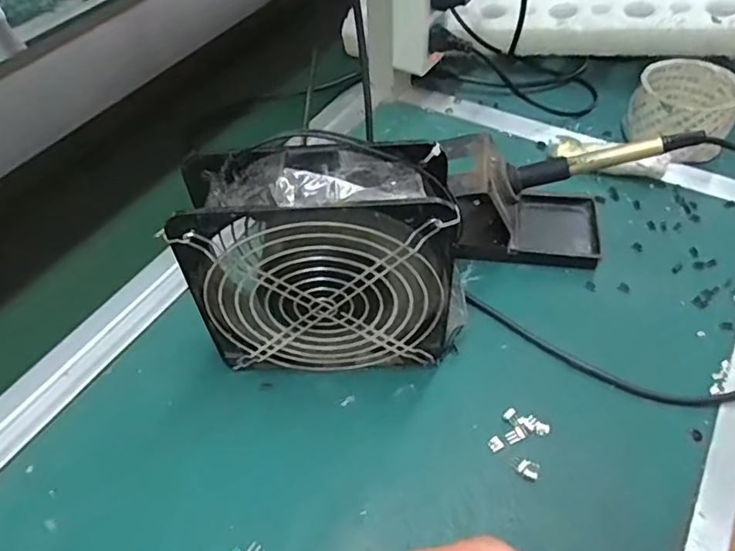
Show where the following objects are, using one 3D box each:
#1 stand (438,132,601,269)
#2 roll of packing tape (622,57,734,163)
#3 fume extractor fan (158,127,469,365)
[{"bbox_3d":[0.116,-0.058,0.435,0.132,0.070,0.077,2,51,4],"label":"stand"},{"bbox_3d":[0.283,-0.147,0.515,0.084,0.059,0.087,-1,51,1],"label":"roll of packing tape"},{"bbox_3d":[-0.021,-0.004,0.348,0.159,0.153,0.060,-2,51,1],"label":"fume extractor fan"}]

